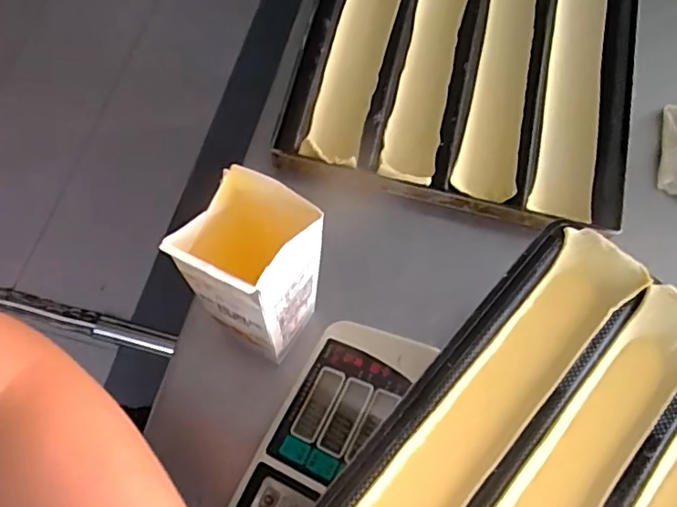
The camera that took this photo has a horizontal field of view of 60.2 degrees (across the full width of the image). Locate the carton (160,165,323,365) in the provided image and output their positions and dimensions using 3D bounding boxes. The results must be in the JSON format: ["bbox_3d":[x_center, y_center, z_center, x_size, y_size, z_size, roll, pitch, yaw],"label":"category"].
[{"bbox_3d":[-0.065,0.016,0.469,0.076,0.191,0.076,32,71,9],"label":"carton"}]

